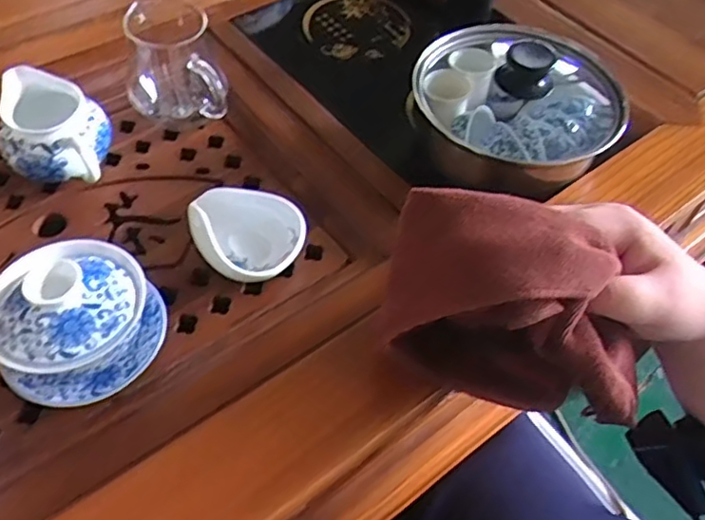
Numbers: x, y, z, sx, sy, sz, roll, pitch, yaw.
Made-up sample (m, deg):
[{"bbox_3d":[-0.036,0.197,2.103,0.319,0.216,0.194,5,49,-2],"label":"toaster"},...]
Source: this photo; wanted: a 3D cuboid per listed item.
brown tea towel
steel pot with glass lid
[{"bbox_3d":[0.095,0.026,0.358,0.148,0.101,0.069,10,54,4],"label":"brown tea towel"},{"bbox_3d":[0.132,-0.131,0.500,0.156,0.078,0.157,2,54,-3],"label":"steel pot with glass lid"}]

